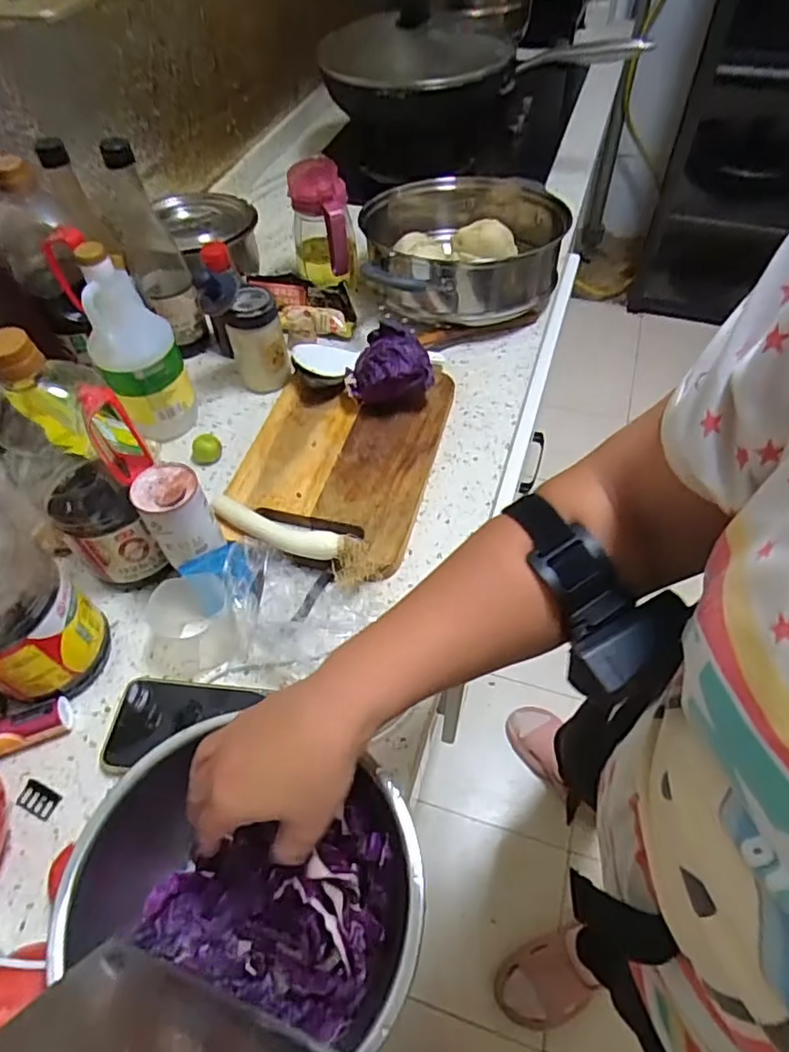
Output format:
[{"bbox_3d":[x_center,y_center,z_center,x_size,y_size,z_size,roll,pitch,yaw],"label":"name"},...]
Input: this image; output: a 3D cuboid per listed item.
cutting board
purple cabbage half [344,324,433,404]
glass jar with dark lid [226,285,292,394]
[{"bbox_3d":[-0.061,-0.079,0.675,0.204,0.036,0.297,9,54,9],"label":"cutting board"},{"bbox_3d":[-0.007,-0.175,0.690,0.098,0.087,0.074,-4,53,-1],"label":"purple cabbage half"},{"bbox_3d":[-0.168,-0.229,0.746,0.062,0.115,0.055,-10,54,-5],"label":"glass jar with dark lid"}]

